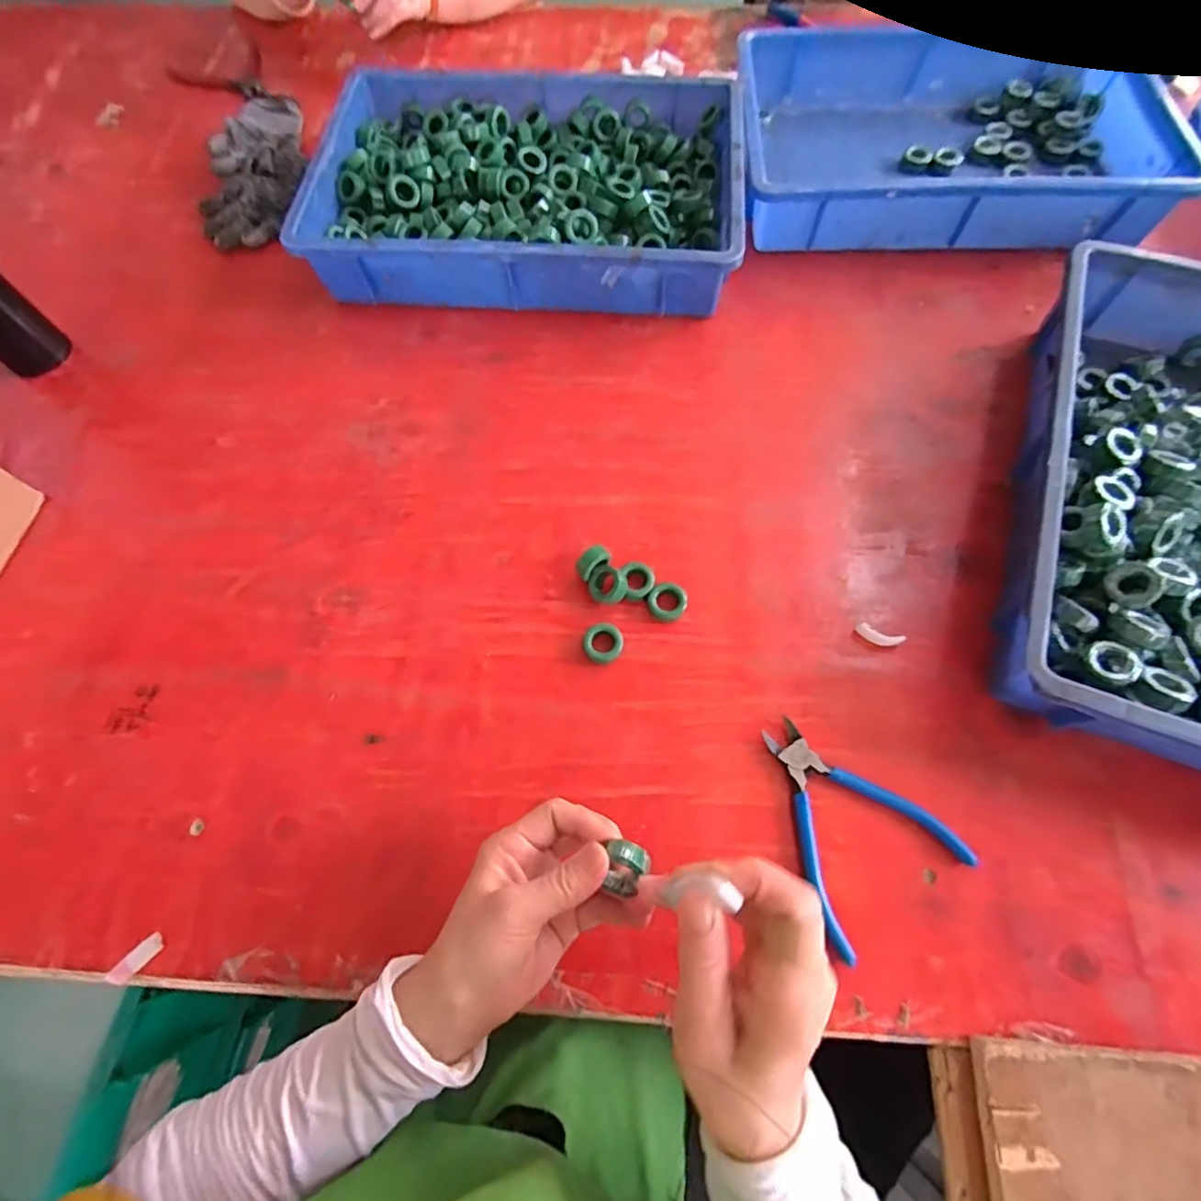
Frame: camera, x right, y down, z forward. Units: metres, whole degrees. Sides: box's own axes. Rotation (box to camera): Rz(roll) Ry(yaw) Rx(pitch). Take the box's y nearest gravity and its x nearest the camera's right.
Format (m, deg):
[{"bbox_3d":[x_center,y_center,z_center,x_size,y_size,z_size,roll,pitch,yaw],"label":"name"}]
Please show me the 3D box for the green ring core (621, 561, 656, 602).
[{"bbox_3d":[0.031,-0.016,0.480,0.025,0.013,0.032,-5,67,-1],"label":"green ring core"}]

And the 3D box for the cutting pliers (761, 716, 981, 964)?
[{"bbox_3d":[0.170,0.149,0.411,0.110,0.010,0.141,-28,69,-10],"label":"cutting pliers"}]

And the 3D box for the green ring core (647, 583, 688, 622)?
[{"bbox_3d":[0.055,0.001,0.475,0.029,0.010,0.031,-1,67,1],"label":"green ring core"}]

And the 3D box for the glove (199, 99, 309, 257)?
[{"bbox_3d":[-0.415,-0.530,0.708,0.108,0.035,0.267,-9,67,-2],"label":"glove"}]

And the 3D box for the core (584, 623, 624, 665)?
[{"bbox_3d":[0.003,0.033,0.461,0.029,0.013,0.030,-1,67,1],"label":"core"}]

